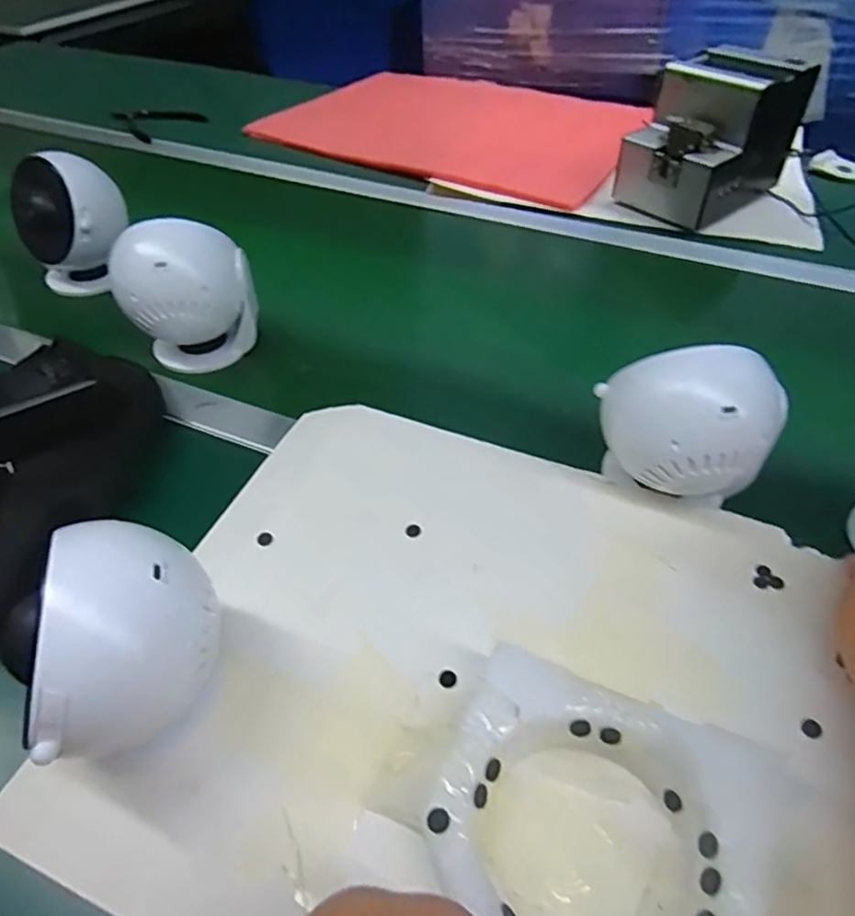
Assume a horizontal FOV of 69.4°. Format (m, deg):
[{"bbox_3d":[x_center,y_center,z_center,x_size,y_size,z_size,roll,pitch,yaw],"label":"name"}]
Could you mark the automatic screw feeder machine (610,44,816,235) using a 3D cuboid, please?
[{"bbox_3d":[0.342,-0.383,0.744,0.145,0.146,0.181,34,55,27],"label":"automatic screw feeder machine"}]

